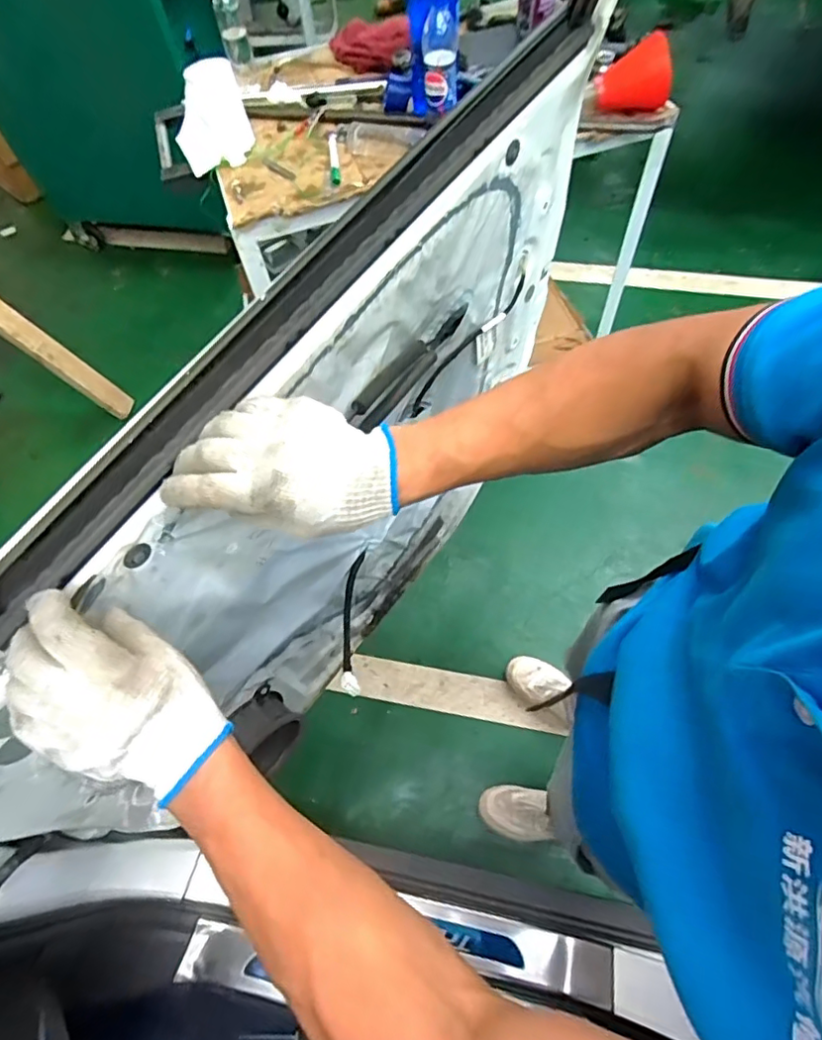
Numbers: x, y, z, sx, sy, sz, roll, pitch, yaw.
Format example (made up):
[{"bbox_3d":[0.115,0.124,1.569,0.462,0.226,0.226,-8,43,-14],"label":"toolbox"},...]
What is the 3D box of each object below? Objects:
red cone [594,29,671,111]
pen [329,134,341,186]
[{"bbox_3d":[0.425,-0.853,1.103,0.138,0.099,0.100,4,62,6],"label":"red cone"},{"bbox_3d":[-0.152,-0.715,1.128,0.020,0.024,0.175,-7,62,0],"label":"pen"}]

